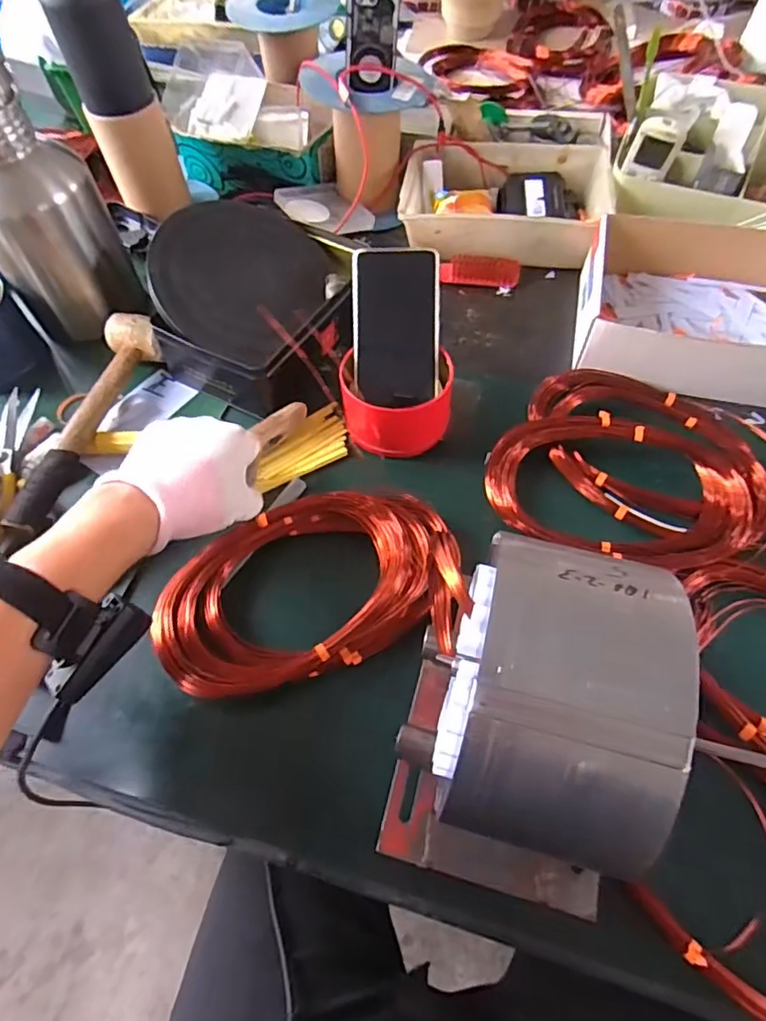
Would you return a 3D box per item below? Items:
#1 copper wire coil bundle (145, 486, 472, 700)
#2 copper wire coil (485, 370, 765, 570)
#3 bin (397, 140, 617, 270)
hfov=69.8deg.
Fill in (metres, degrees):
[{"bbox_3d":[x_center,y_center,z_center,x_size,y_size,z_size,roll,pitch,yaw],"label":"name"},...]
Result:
[{"bbox_3d":[-0.057,0.059,0.438,0.237,0.035,0.141,-11,60,-4],"label":"copper wire coil bundle"},{"bbox_3d":[0.225,-0.044,0.504,0.242,0.044,0.214,14,62,10],"label":"copper wire coil"},{"bbox_3d":[0.151,-0.385,0.690,0.248,0.057,0.192,5,60,5],"label":"bin"}]

